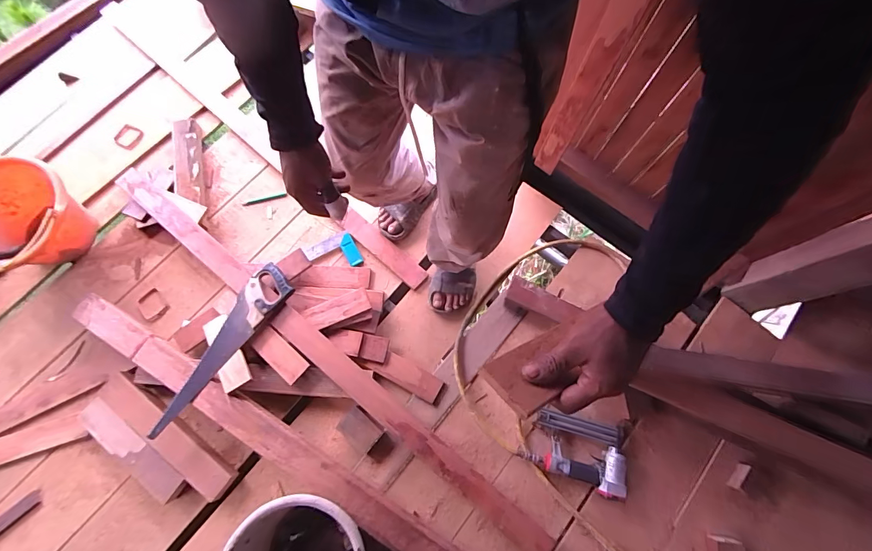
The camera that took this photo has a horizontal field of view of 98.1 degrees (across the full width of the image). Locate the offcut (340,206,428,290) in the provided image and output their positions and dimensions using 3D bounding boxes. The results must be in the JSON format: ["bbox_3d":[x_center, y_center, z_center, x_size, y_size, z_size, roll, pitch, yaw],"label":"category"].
[{"bbox_3d":[-0.159,-0.082,1.131,0.311,0.012,0.066,40,76,11],"label":"offcut"}]

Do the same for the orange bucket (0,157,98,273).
[{"bbox_3d":[-1.094,-0.129,1.018,0.327,0.228,0.293,23,73,6],"label":"orange bucket"}]

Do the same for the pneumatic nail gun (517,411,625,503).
[{"bbox_3d":[0.354,0.440,0.961,0.261,0.045,0.161,19,73,5],"label":"pneumatic nail gun"}]

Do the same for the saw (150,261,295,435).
[{"bbox_3d":[-0.548,0.169,0.953,0.103,0.029,0.456,34,76,9],"label":"saw"}]

